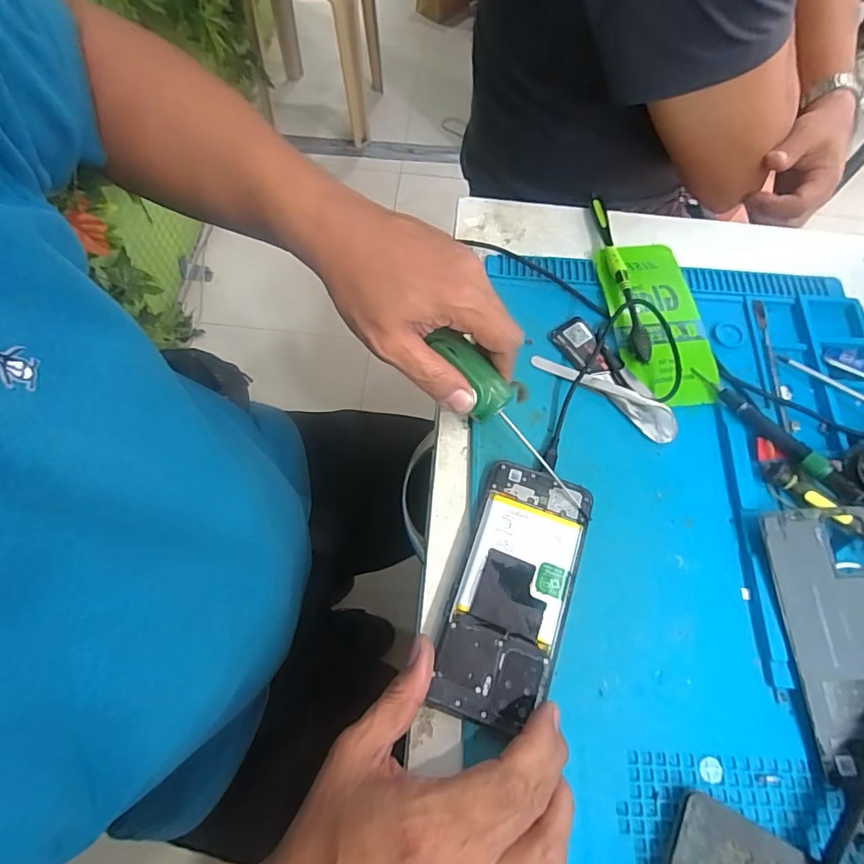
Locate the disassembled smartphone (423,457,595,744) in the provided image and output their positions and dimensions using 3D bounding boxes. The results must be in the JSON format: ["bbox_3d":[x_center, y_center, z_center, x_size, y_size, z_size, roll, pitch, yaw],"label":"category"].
[{"bbox_3d":[0.052,0.099,0.314,0.068,0.007,0.158,19,67,7],"label":"disassembled smartphone"}]

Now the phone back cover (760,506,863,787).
[{"bbox_3d":[0.255,0.122,0.304,0.069,0.004,0.147,-4,72,2],"label":"phone back cover"}]

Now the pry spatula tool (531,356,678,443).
[{"bbox_3d":[0.130,-0.031,0.373,0.115,0.012,0.021,33,70,11],"label":"pry spatula tool"}]

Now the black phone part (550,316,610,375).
[{"bbox_3d":[0.119,-0.068,0.388,0.032,0.007,0.052,-29,71,-14],"label":"black phone part"}]

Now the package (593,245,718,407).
[{"bbox_3d":[0.180,-0.092,0.396,0.070,0.012,0.148,-3,67,-4],"label":"package"}]

